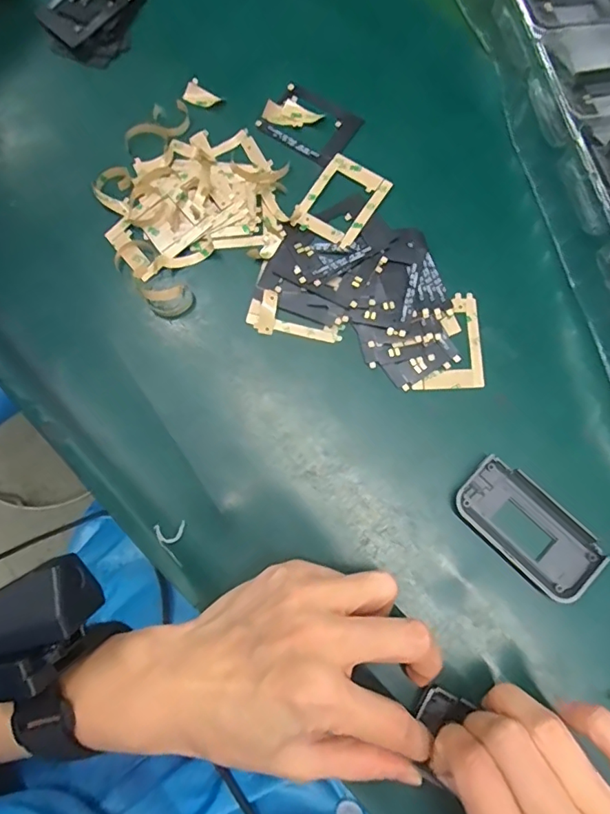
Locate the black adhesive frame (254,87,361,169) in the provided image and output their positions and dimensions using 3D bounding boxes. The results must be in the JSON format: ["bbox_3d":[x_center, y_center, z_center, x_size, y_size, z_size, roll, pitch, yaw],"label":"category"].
[{"bbox_3d":[0.003,-0.175,0.310,0.052,0.004,0.040,36,82,5],"label":"black adhesive frame"}]

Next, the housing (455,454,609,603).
[{"bbox_3d":[0.115,0.062,0.258,0.040,0.010,0.075,-45,81,-7],"label":"housing"}]

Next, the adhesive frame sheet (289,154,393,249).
[{"bbox_3d":[0.021,-0.122,0.296,0.040,0.005,0.053,32,81,7],"label":"adhesive frame sheet"}]

